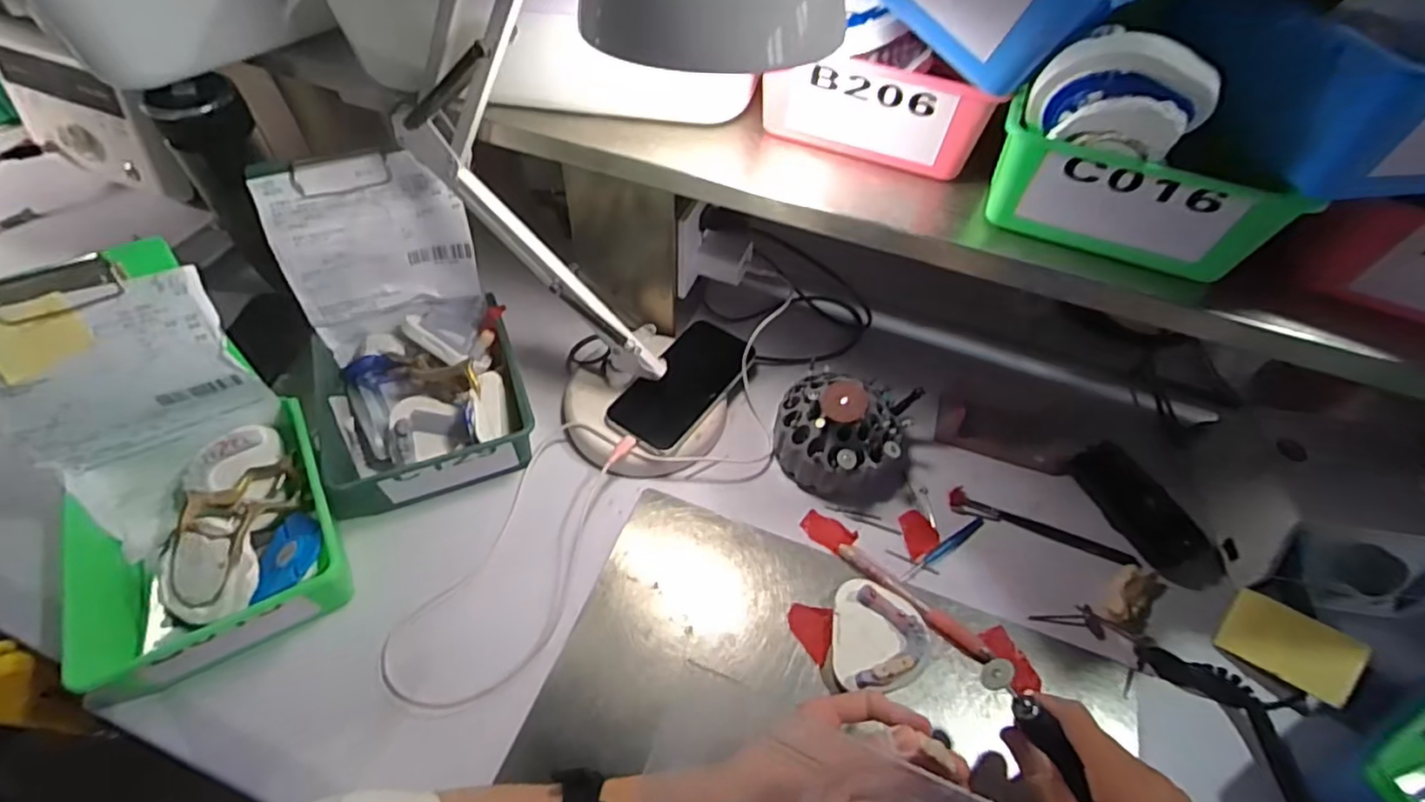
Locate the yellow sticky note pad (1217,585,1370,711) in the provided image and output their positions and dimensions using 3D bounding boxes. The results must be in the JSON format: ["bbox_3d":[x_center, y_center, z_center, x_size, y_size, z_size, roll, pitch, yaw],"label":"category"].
[{"bbox_3d":[0.470,0.198,0.506,0.087,0.009,0.055,29,84,24],"label":"yellow sticky note pad"}]

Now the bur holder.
[{"bbox_3d":[0.117,0.023,0.536,0.118,0.104,0.094,22,56,12],"label":"bur holder"}]

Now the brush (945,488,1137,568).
[{"bbox_3d":[0.293,0.112,0.554,0.164,0.015,0.021,17,55,9],"label":"brush"}]

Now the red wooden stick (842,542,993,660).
[{"bbox_3d":[0.159,0.159,0.497,0.132,0.012,0.018,35,59,20],"label":"red wooden stick"}]

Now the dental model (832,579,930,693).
[{"bbox_3d":[0.124,0.176,0.466,0.065,0.036,0.079,9,54,3],"label":"dental model"}]

